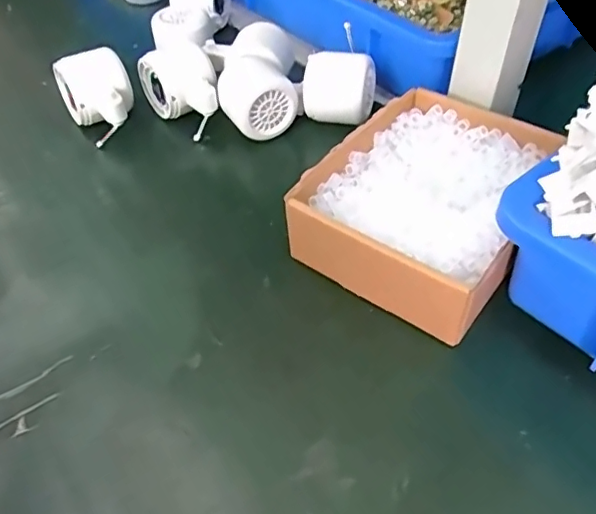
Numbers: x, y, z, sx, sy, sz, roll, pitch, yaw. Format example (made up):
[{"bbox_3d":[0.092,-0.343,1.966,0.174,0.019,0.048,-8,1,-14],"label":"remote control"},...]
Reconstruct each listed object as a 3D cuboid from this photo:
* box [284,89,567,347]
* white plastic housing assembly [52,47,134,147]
[{"bbox_3d":[0.092,-0.037,0.392,0.136,0.056,0.179,28,53,25],"label":"box"},{"bbox_3d":[-0.177,-0.141,0.494,0.060,0.062,0.062,-16,48,-14],"label":"white plastic housing assembly"}]

